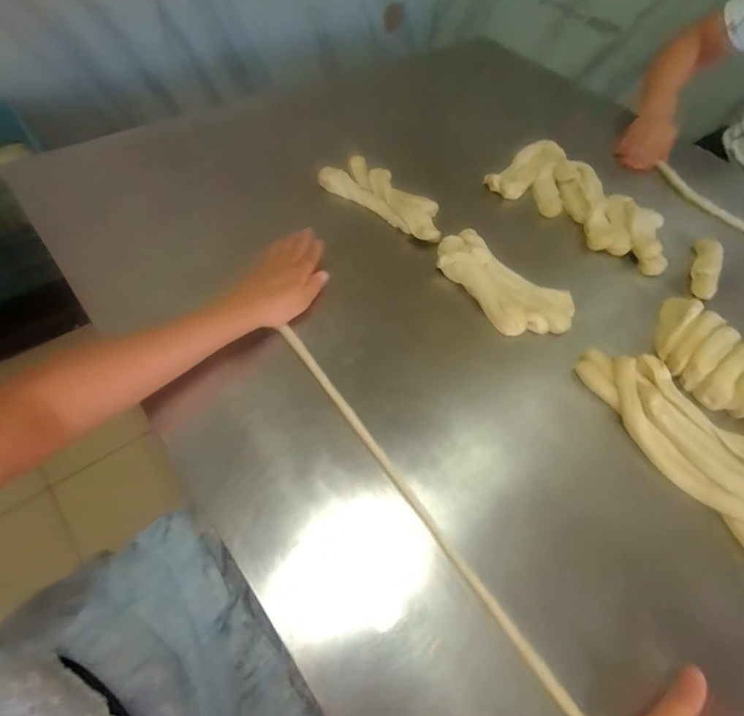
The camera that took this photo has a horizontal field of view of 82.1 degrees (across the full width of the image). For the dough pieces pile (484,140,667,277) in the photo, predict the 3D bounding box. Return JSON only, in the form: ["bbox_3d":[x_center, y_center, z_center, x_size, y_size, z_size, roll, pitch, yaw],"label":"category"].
[{"bbox_3d":[0.361,-0.258,0.725,0.299,0.052,0.172,39,61,19],"label":"dough pieces pile"}]

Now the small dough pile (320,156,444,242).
[{"bbox_3d":[0.024,-0.244,0.647,0.190,0.036,0.079,29,58,13],"label":"small dough pile"}]

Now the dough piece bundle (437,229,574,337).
[{"bbox_3d":[0.176,-0.104,0.583,0.109,0.025,0.199,-33,66,-24],"label":"dough piece bundle"}]

